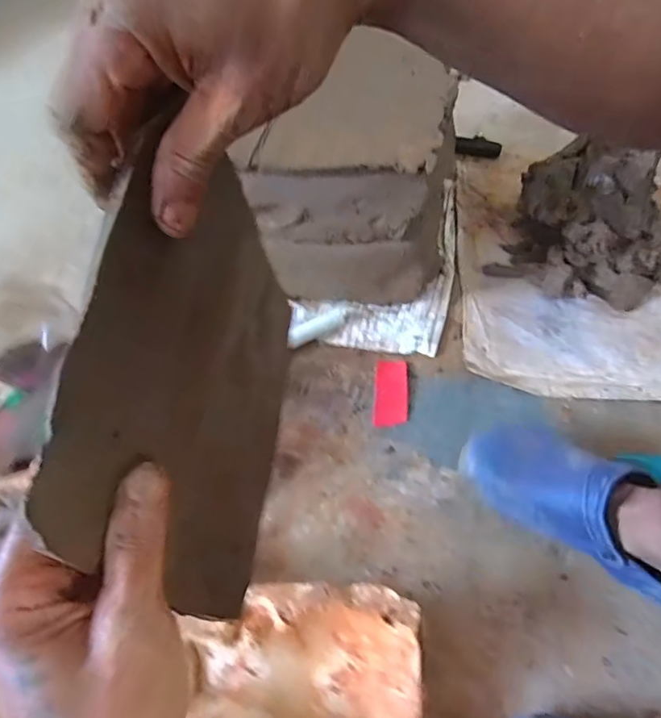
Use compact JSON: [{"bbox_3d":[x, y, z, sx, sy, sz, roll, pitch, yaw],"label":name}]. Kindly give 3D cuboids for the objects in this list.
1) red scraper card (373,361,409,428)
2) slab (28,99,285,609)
[{"bbox_3d":[0.085,0.045,0.717,0.046,0.006,0.103,2,57,5],"label":"red scraper card"},{"bbox_3d":[-0.067,0.016,0.268,0.018,0.181,0.203,5,68,22],"label":"slab"}]

